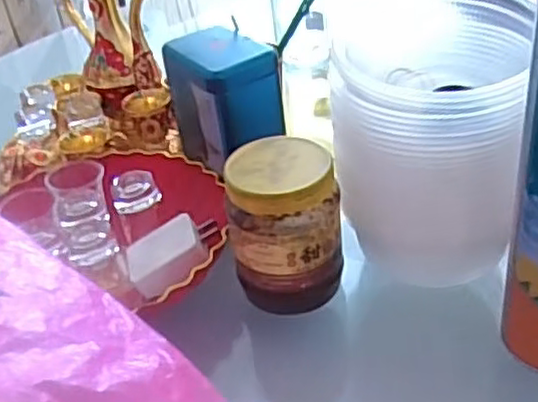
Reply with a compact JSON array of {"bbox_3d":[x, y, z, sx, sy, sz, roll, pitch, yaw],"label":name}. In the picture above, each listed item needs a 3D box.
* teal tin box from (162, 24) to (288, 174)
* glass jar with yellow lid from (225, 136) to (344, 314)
[{"bbox_3d":[-0.036,-0.076,0.548,0.070,0.099,0.087,-25,38,-23],"label":"teal tin box"},{"bbox_3d":[0.012,0.019,0.467,0.070,0.104,0.072,-6,35,2],"label":"glass jar with yellow lid"}]

